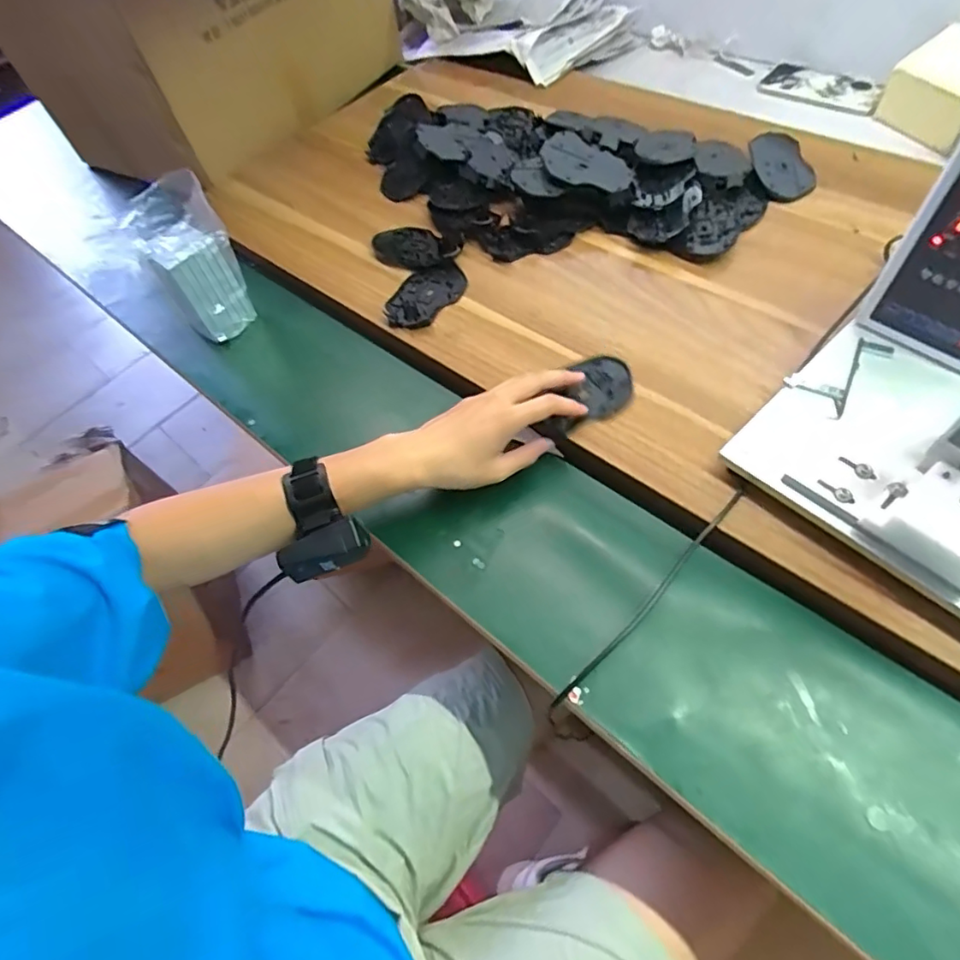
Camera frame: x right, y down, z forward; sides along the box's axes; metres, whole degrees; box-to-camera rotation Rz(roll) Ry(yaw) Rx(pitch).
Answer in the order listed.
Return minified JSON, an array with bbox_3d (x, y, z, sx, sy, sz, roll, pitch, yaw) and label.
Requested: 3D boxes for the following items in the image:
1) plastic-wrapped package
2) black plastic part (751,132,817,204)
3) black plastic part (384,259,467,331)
[{"bbox_3d":[-0.324,-0.249,0.637,0.095,0.139,0.084,-33,62,-8],"label":"plastic-wrapped package"},{"bbox_3d":[0.372,-0.391,0.689,0.072,0.021,0.105,-12,59,0],"label":"black plastic part"},{"bbox_3d":[-0.062,-0.215,0.639,0.064,0.007,0.115,31,68,22],"label":"black plastic part"}]

